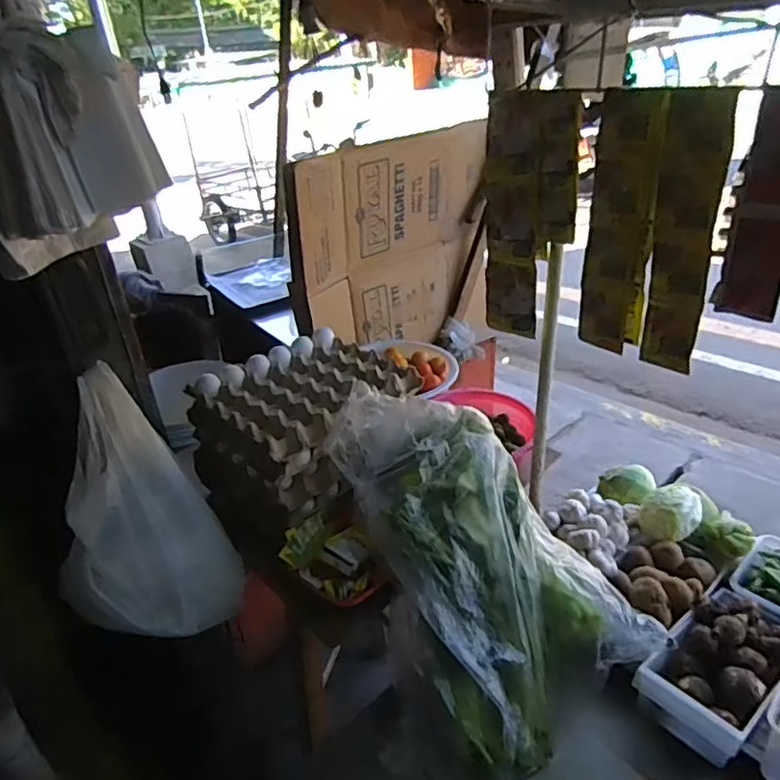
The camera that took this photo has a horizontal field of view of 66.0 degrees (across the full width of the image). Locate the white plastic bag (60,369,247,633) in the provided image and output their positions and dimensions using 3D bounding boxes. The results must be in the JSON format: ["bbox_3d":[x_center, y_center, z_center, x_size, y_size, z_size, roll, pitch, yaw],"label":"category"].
[{"bbox_3d":[-0.338,0.183,0.821,0.147,0.360,0.183,11,34,24],"label":"white plastic bag"}]

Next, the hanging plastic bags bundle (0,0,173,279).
[{"bbox_3d":[-0.347,-0.257,0.620,0.176,0.240,0.107,-28,38,-34],"label":"hanging plastic bags bundle"}]

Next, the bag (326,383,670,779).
[{"bbox_3d":[0.126,0.237,0.869,0.292,0.190,0.539,-15,71,-23],"label":"bag"}]

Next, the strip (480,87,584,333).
[{"bbox_3d":[0.190,-0.231,0.829,0.133,0.323,0.025,18,38,33],"label":"strip"}]

